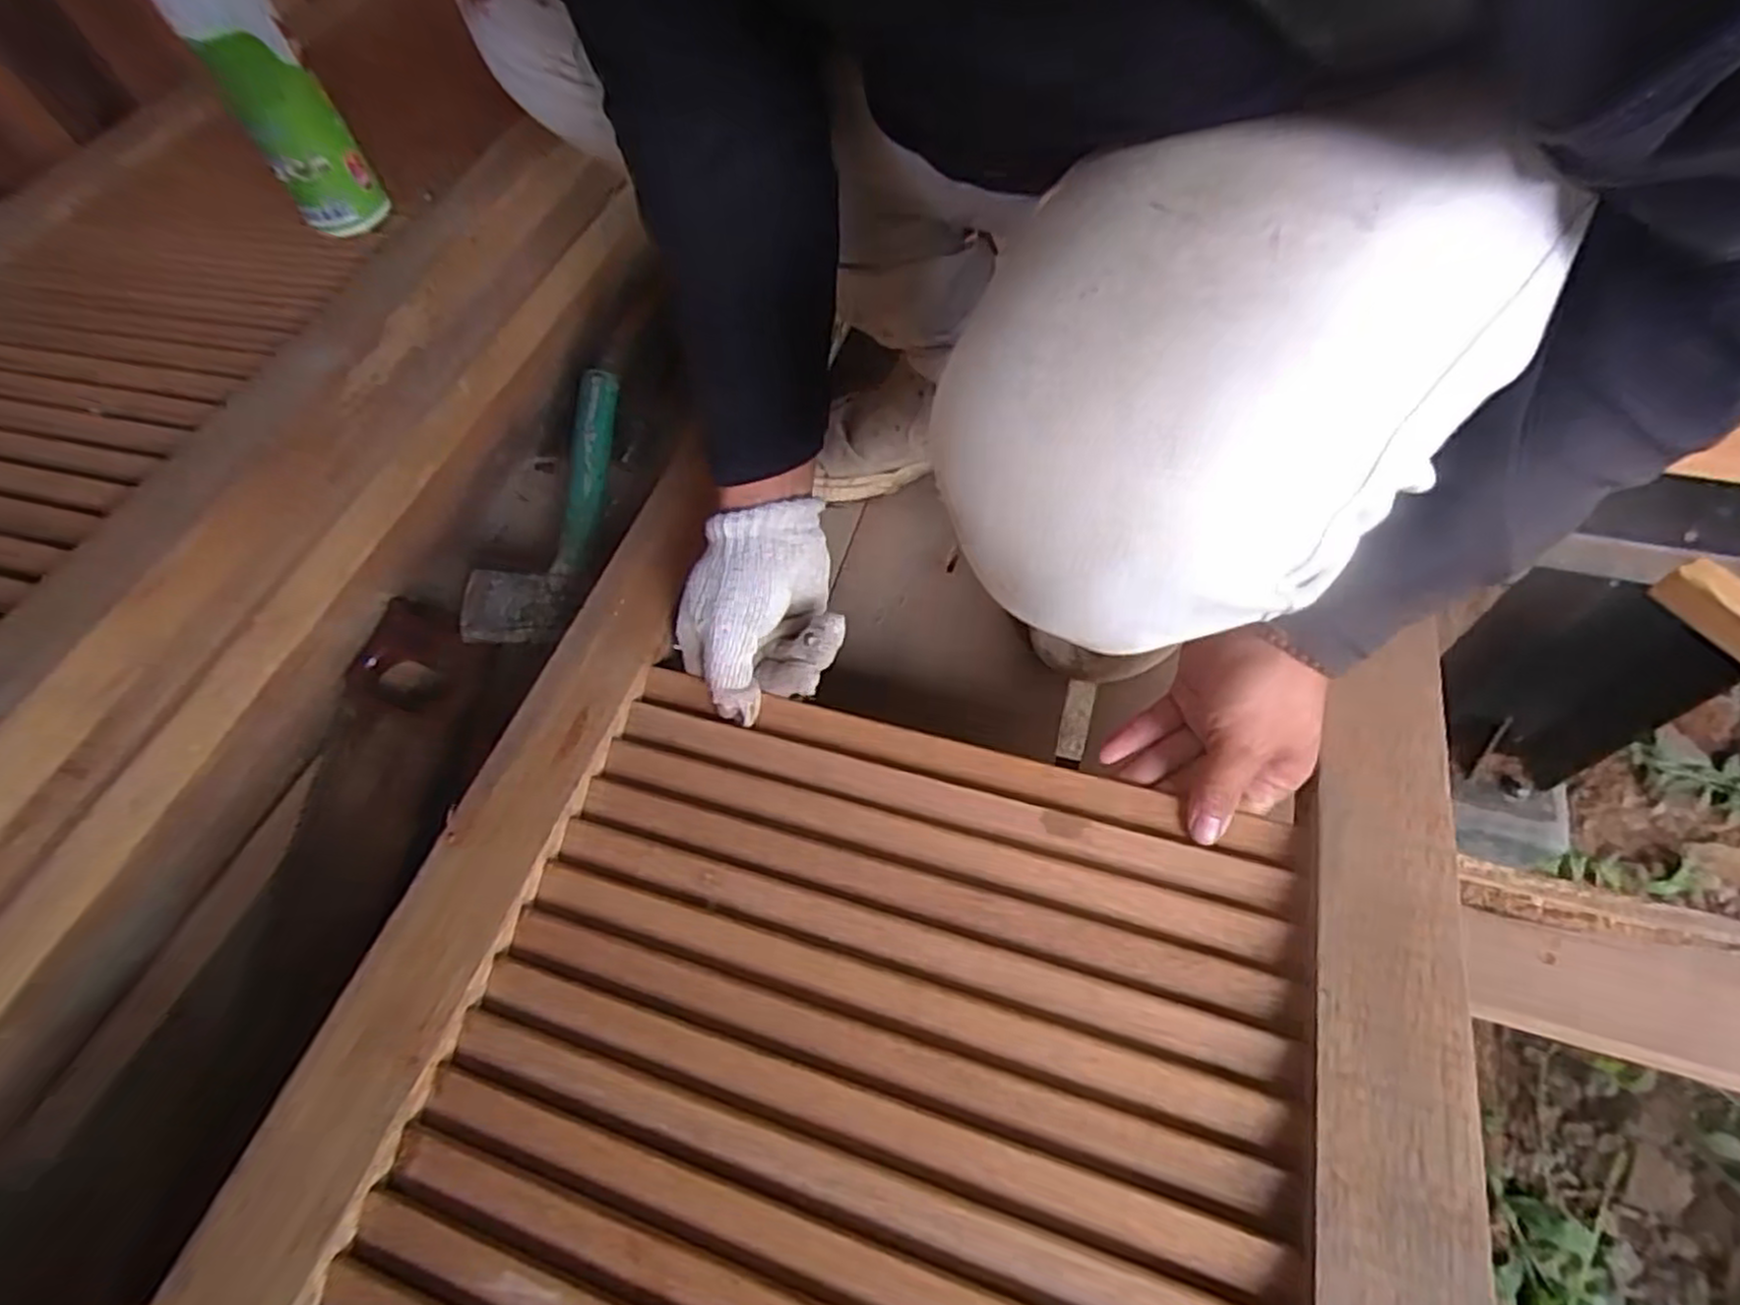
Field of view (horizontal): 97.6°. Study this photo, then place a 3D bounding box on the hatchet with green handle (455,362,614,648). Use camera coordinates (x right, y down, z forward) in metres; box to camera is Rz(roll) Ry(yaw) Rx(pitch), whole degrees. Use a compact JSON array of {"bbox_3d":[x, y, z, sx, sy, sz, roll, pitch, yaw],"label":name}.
[{"bbox_3d":[-0.250,-0.126,0.610,0.071,0.030,0.267,1,58,7],"label":"hatchet with green handle"}]

